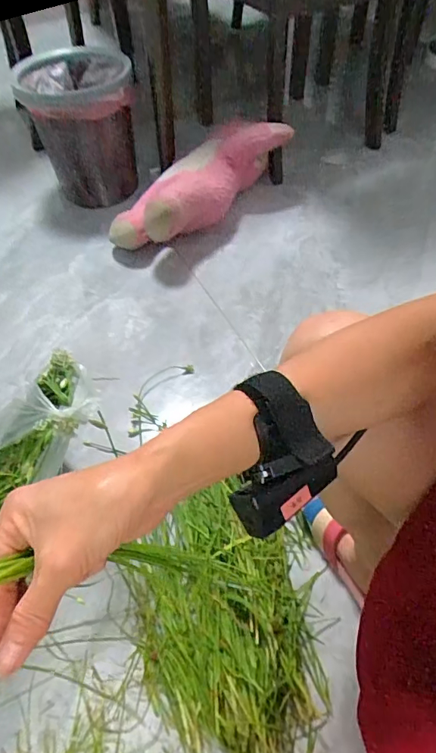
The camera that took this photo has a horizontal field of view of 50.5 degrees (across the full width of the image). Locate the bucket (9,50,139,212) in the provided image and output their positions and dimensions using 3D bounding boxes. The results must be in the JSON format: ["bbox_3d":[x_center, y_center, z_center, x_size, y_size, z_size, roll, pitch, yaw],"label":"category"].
[{"bbox_3d":[-0.328,-0.620,1.141,0.229,0.279,0.259,-18,53,-8],"label":"bucket"}]

